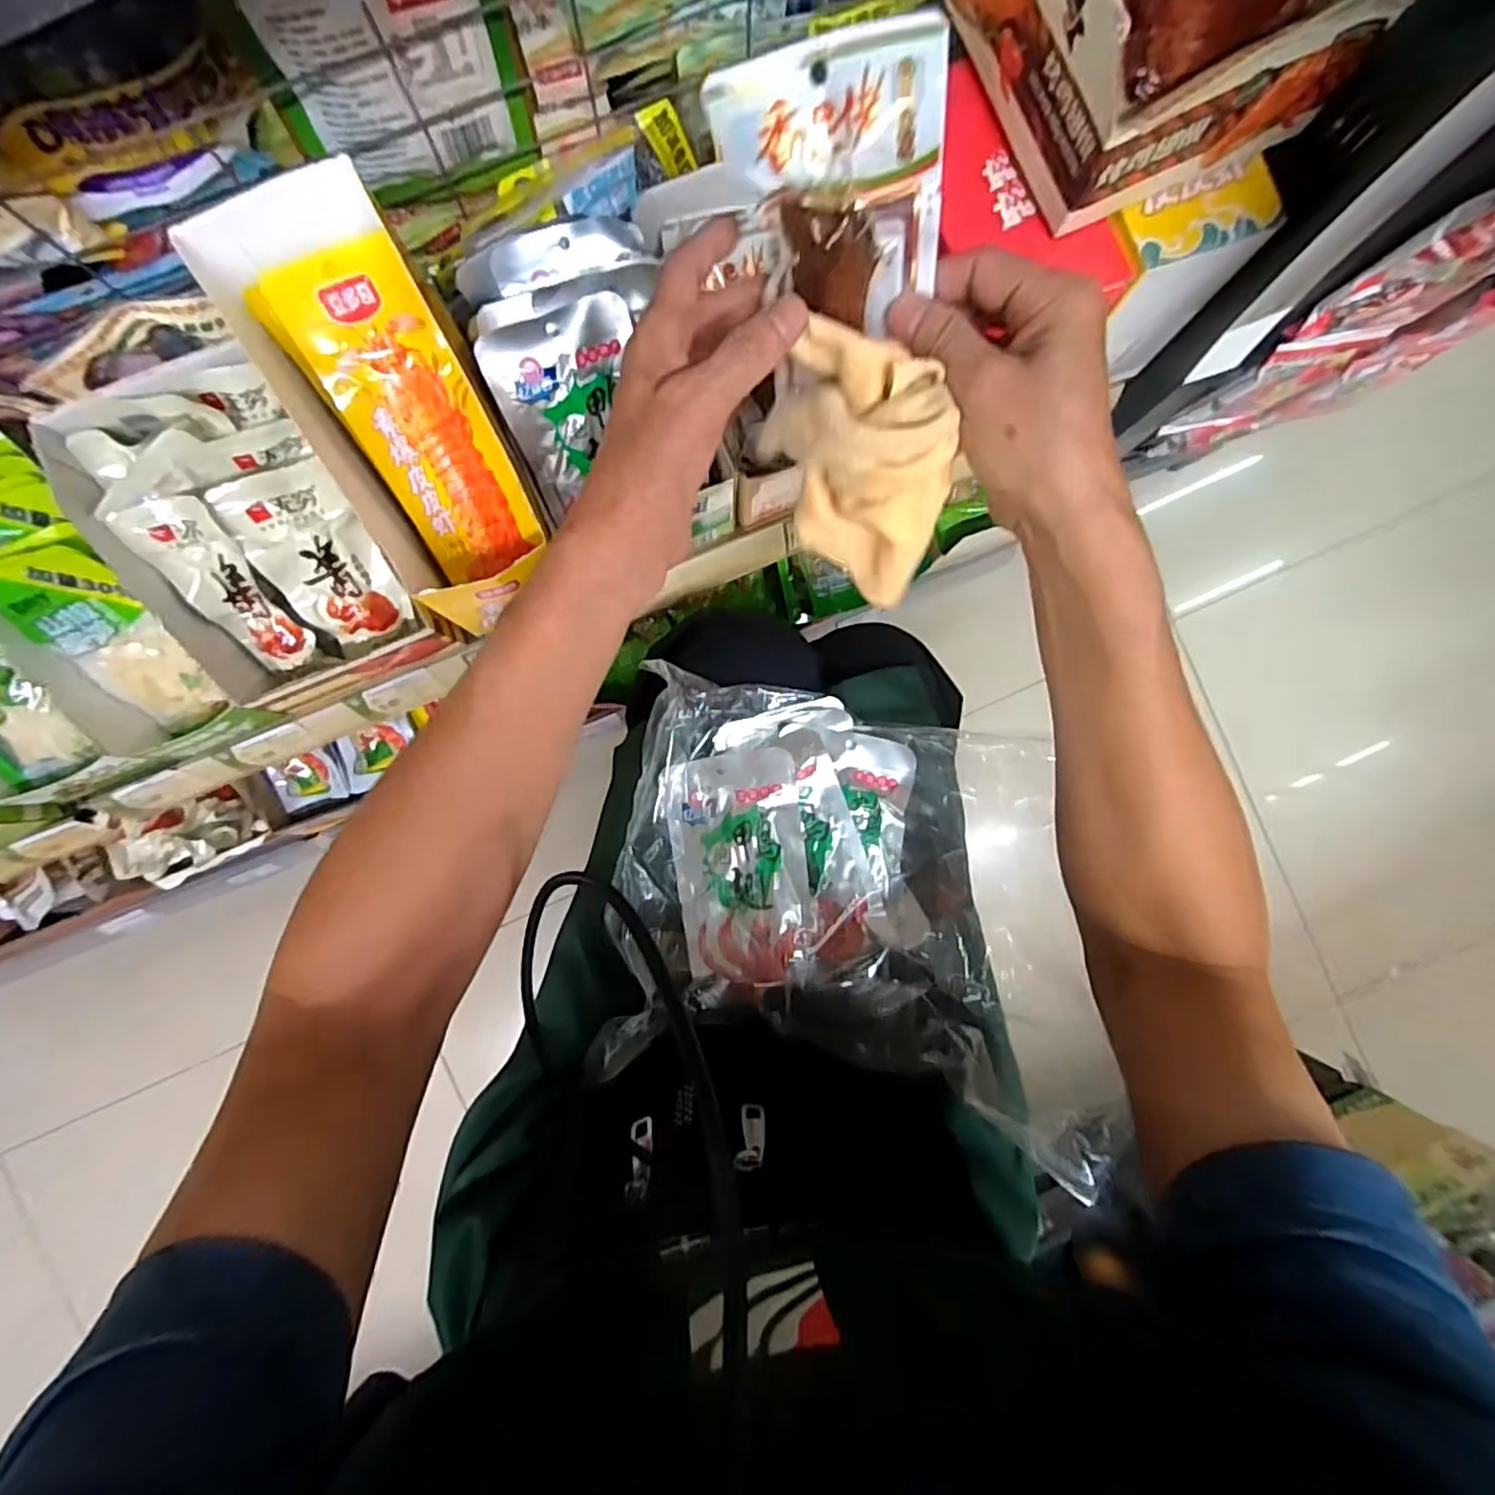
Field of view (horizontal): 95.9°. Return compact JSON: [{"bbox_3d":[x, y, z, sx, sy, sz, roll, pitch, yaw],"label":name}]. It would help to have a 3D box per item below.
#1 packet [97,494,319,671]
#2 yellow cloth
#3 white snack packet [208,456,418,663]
[{"bbox_3d":[-0.344,-0.108,0.449,0.058,0.030,0.131,-27,131,-1],"label":"packet"},{"bbox_3d":[0.059,-0.141,0.347,0.106,0.098,0.069,33,89,-1],"label":"yellow cloth"},{"bbox_3d":[-0.285,-0.123,0.458,0.066,0.129,0.023,-28,46,-12],"label":"white snack packet"}]

